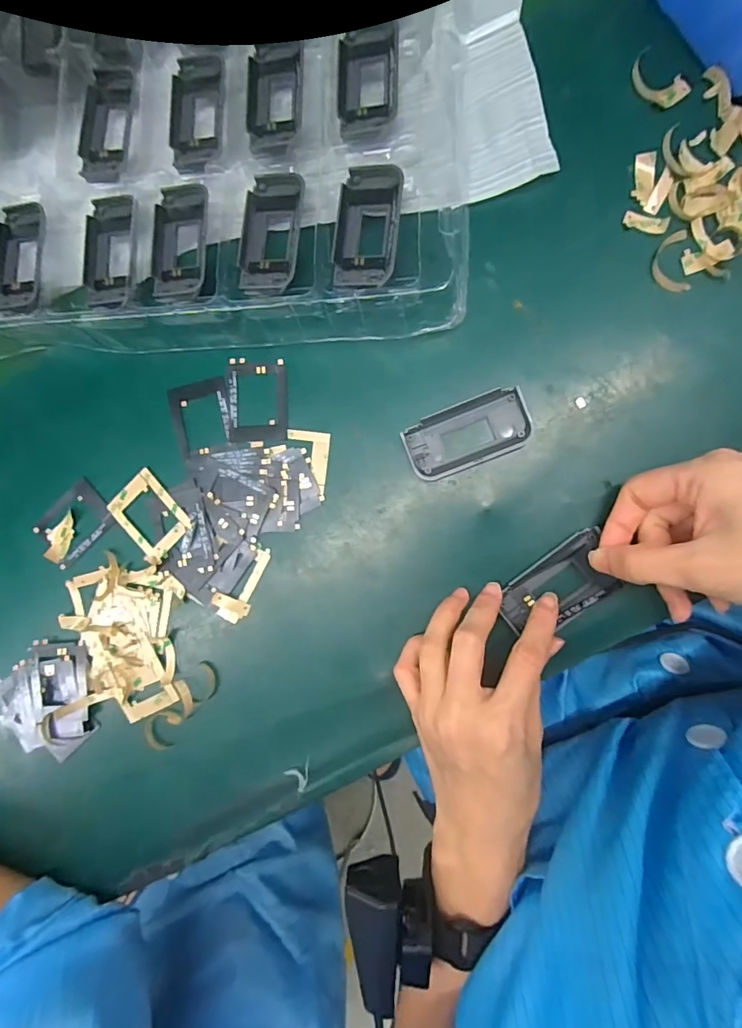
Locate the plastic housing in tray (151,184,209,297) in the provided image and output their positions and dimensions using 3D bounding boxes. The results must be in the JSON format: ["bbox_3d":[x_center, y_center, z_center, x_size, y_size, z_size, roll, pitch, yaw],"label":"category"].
[{"bbox_3d":[-0.123,-0.178,0.309,0.039,0.008,0.076,-1,90,7],"label":"plastic housing in tray"}]

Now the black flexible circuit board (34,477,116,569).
[{"bbox_3d":[-0.203,0.007,0.333,0.054,0.004,0.038,-43,86,5],"label":"black flexible circuit board"}]

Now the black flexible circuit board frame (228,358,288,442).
[{"bbox_3d":[-0.075,-0.075,0.317,0.039,0.004,0.055,-2,90,7],"label":"black flexible circuit board frame"}]

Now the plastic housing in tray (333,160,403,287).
[{"bbox_3d":[-0.002,-0.172,0.287,0.038,0.012,0.077,6,91,7],"label":"plastic housing in tray"}]

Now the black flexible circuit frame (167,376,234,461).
[{"bbox_3d":[-0.111,-0.064,0.320,0.040,0.004,0.052,-17,89,7],"label":"black flexible circuit frame"}]

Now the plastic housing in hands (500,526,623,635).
[{"bbox_3d":[0.112,0.043,0.287,0.071,0.012,0.038,-37,86,6],"label":"plastic housing in hands"}]

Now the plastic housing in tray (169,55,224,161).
[{"bbox_3d":[-0.115,-0.270,0.319,0.037,0.009,0.071,2,91,7],"label":"plastic housing in tray"}]

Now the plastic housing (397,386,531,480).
[{"bbox_3d":[0.059,-0.049,0.298,0.075,0.008,0.039,-21,88,7],"label":"plastic housing"}]

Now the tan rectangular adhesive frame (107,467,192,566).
[{"bbox_3d":[-0.149,0.001,0.323,0.040,0.004,0.053,-44,86,5],"label":"tan rectangular adhesive frame"}]

